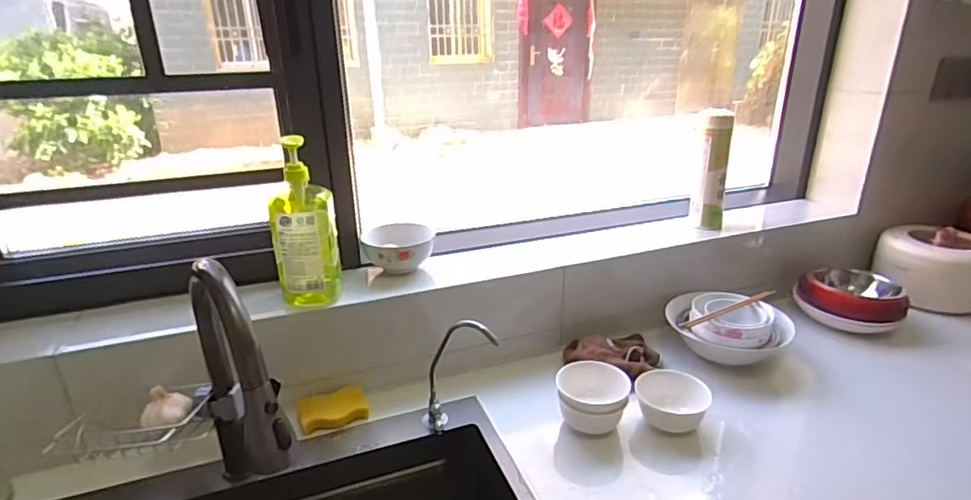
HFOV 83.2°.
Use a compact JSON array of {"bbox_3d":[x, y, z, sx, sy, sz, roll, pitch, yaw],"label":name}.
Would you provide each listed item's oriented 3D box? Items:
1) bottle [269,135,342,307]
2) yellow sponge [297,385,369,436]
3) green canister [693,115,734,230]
[{"bbox_3d":[-0.290,-0.039,0.880,0.094,0.266,0.058,-3,22,-5],"label":"bottle"},{"bbox_3d":[-0.254,0.264,0.911,0.108,0.017,0.082,-10,24,-21],"label":"yellow sponge"},{"bbox_3d":[0.511,-0.176,1.229,0.063,0.245,0.062,6,23,16],"label":"green canister"}]

